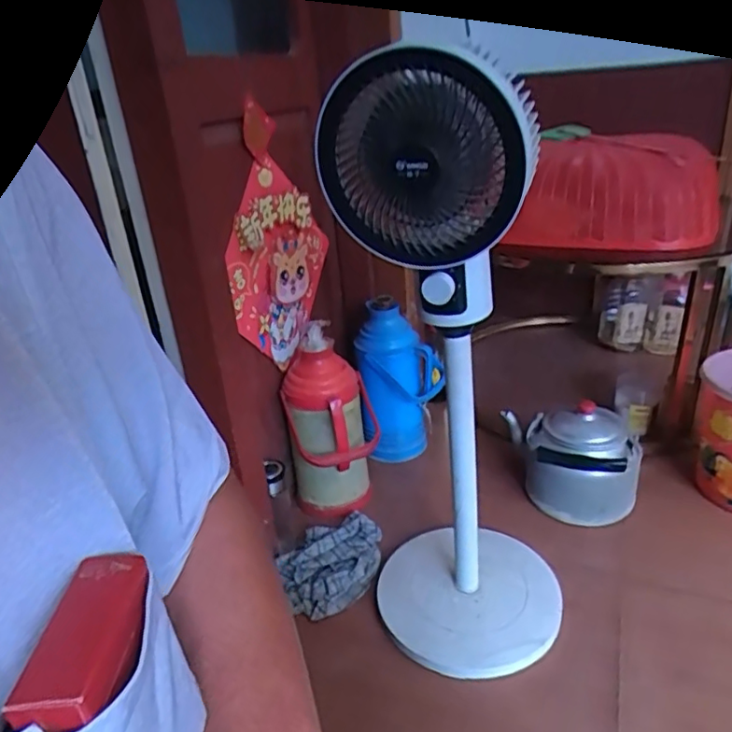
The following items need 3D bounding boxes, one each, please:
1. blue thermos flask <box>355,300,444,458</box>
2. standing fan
[{"bbox_3d":[0.080,0.030,1.336,0.177,0.363,0.135,0,26,10],"label":"blue thermos flask"},{"bbox_3d":[0.126,0.043,0.803,0.278,0.806,0.297,4,27,18],"label":"standing fan"}]

